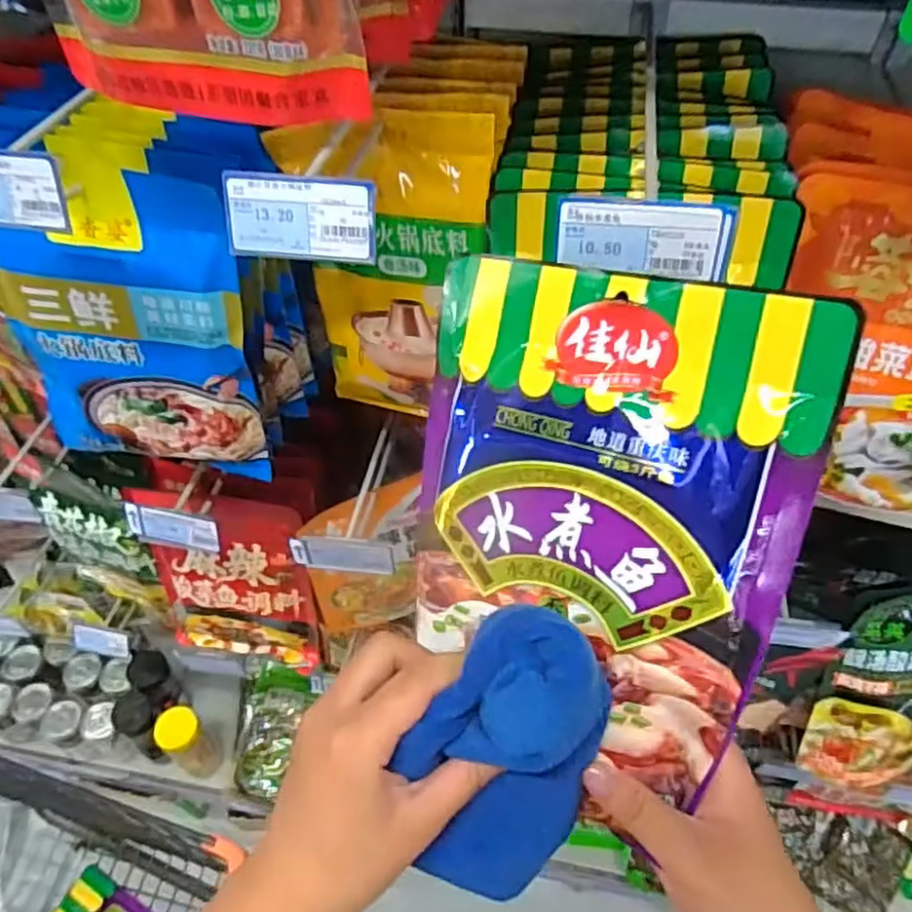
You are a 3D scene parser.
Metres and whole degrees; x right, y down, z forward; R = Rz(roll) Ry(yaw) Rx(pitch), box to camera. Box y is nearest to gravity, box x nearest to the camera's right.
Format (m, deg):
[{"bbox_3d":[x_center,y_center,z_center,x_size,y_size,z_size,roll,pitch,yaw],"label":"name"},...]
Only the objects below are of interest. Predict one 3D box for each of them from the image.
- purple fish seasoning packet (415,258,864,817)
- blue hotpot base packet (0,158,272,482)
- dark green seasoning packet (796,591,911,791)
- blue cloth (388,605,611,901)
[{"bbox_3d":[0.058,0.023,0.324,0.178,0.208,0.016,16,8,28],"label":"purple fish seasoning packet"},{"bbox_3d":[-0.249,-0.090,0.539,0.185,0.255,0.019,9,43,-1],"label":"blue hotpot base packet"},{"bbox_3d":[0.445,0.244,0.709,0.147,0.260,0.028,-3,29,5],"label":"dark green seasoning packet"},{"bbox_3d":[0.019,0.134,0.303,0.074,0.136,0.032,13,17,11],"label":"blue cloth"}]

